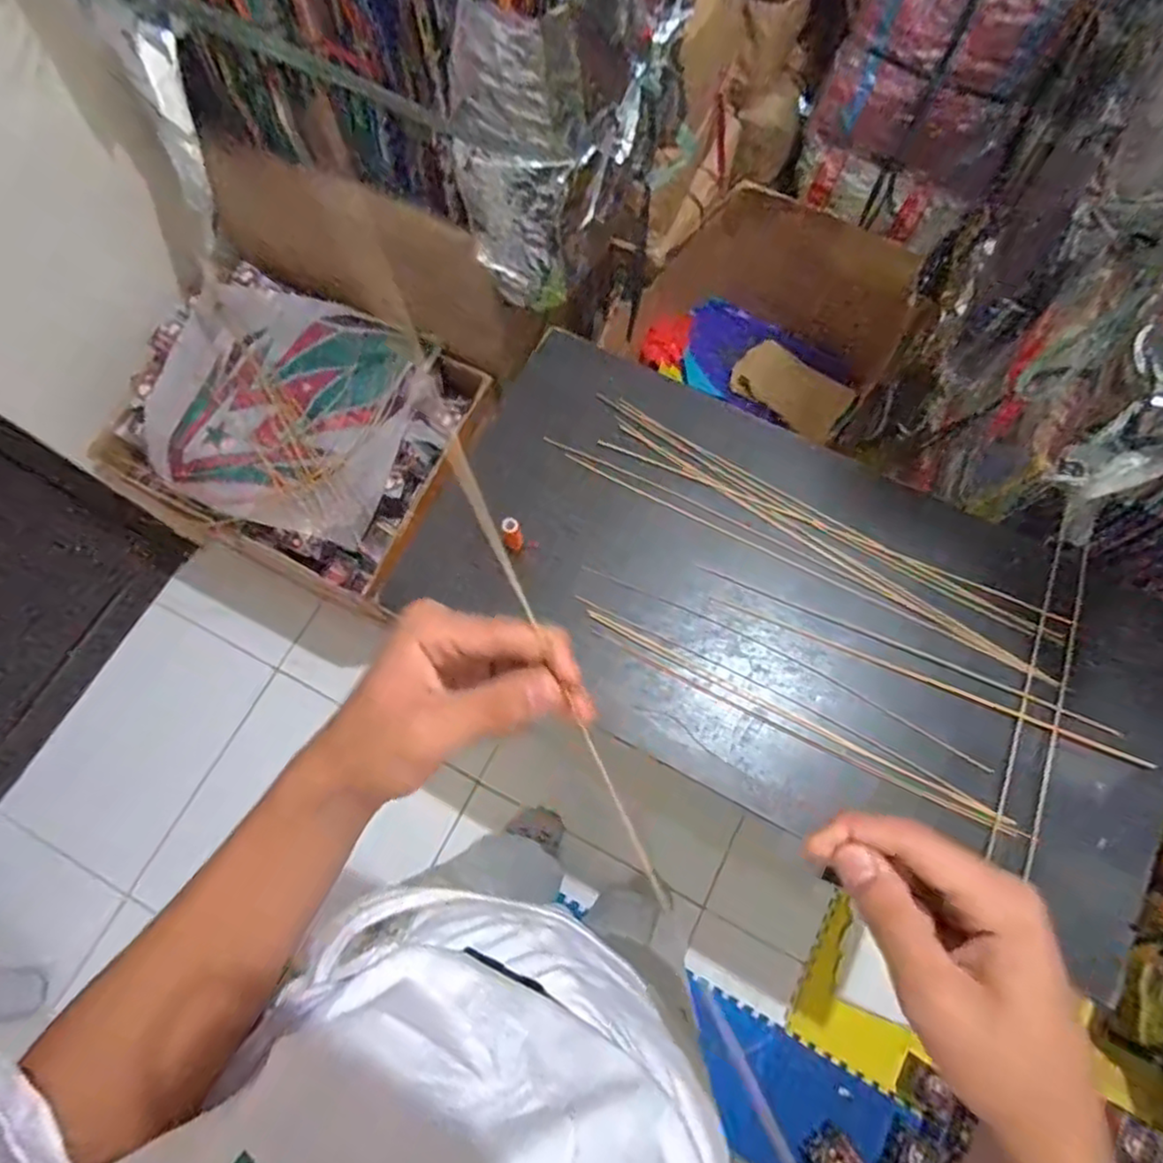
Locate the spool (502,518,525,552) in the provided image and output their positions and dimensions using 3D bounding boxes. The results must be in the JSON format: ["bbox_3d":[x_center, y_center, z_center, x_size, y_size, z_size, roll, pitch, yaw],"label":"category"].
[{"bbox_3d":[-0.073,-0.050,0.709,0.021,0.047,0.019,-12,72,-3],"label":"spool"}]

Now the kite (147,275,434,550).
[{"bbox_3d":[-0.492,-0.288,1.104,0.413,0.091,0.382,18,73,7],"label":"kite"}]

